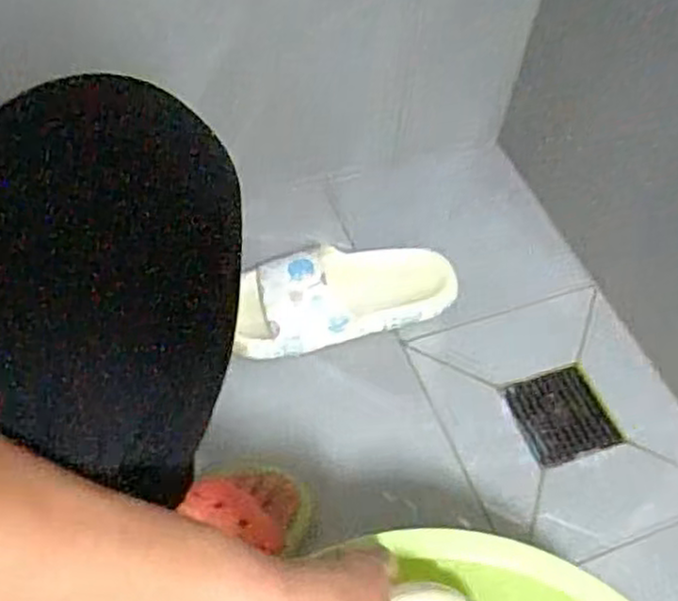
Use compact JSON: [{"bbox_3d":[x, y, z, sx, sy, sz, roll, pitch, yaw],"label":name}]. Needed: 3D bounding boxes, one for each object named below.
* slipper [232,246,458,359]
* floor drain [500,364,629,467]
[{"bbox_3d":[0.007,-0.012,0.782,0.247,0.074,0.100,-14,58,-14],"label":"slipper"},{"bbox_3d":[0.234,0.120,0.768,0.099,0.005,0.096,-14,58,-14],"label":"floor drain"}]

